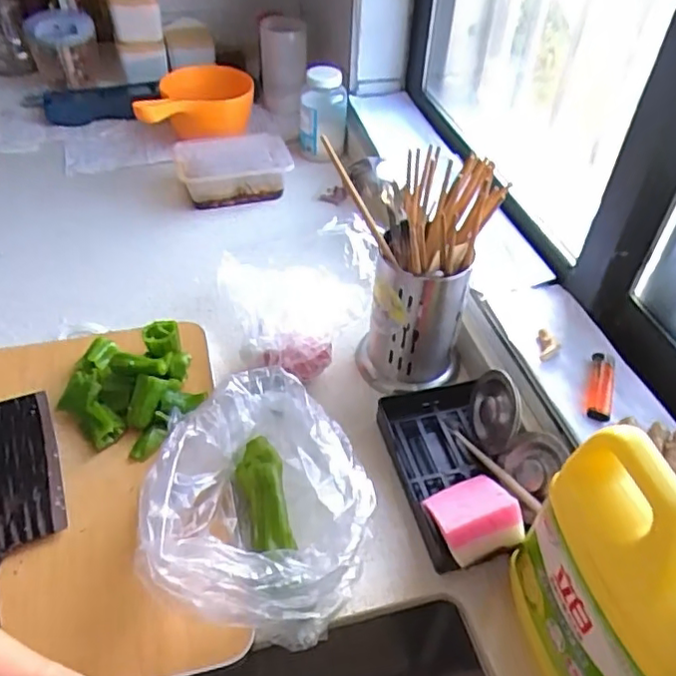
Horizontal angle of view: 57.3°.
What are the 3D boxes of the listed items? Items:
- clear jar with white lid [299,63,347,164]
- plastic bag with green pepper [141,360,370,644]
[{"bbox_3d":[-0.027,-0.365,1.026,0.080,0.149,0.068,0,45,-3],"label":"clear jar with white lid"},{"bbox_3d":[-0.065,0.132,0.532,0.188,0.103,0.203,12,45,10],"label":"plastic bag with green pepper"}]

